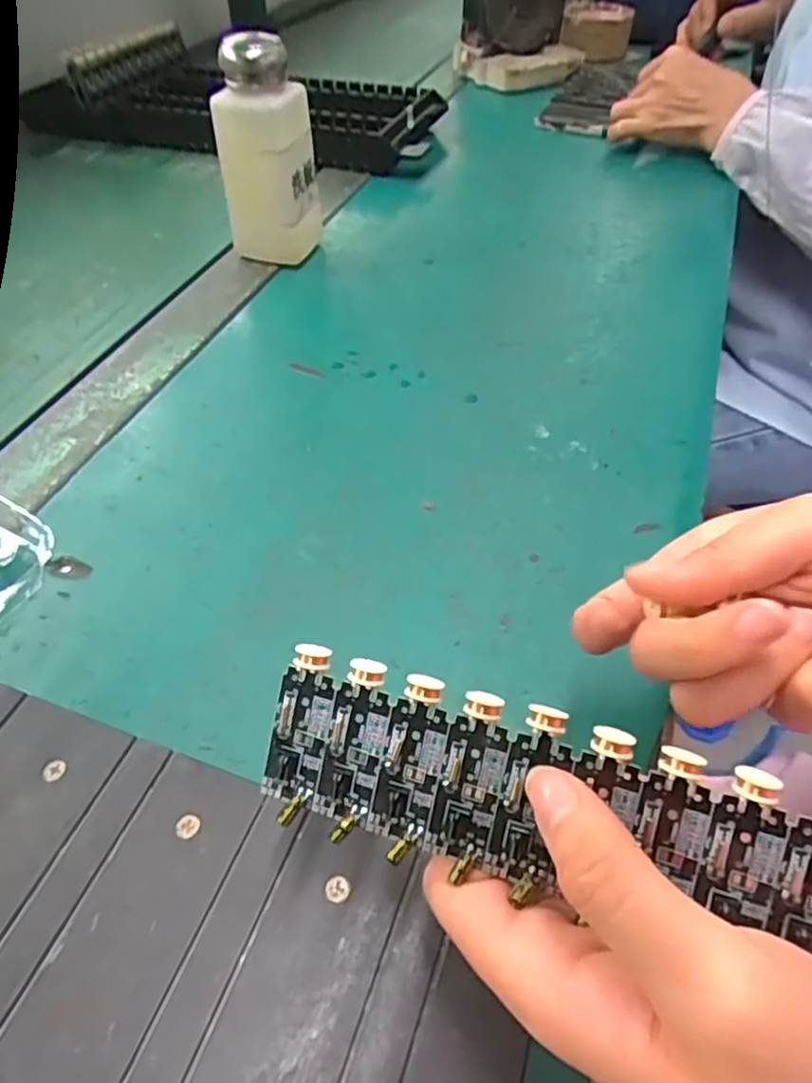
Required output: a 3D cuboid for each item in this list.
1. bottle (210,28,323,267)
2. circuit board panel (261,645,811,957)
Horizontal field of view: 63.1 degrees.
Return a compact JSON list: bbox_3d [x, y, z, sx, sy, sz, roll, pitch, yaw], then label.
[{"bbox_3d":[-0.093,-0.254,0.442,0.054,0.129,0.053,16,51,14],"label":"bottle"},{"bbox_3d":[0.038,0.064,0.159,0.153,0.006,0.043,12,92,16],"label":"circuit board panel"}]

